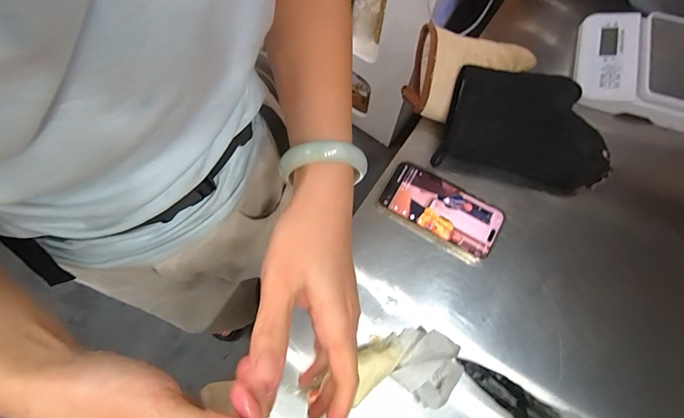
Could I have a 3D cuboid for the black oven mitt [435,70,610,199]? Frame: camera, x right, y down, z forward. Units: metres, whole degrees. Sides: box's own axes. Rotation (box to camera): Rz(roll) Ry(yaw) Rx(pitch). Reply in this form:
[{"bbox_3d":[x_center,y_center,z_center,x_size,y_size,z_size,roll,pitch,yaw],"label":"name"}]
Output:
[{"bbox_3d":[0.249,-0.111,0.510,0.214,0.026,0.149,12,90,-3],"label":"black oven mitt"}]

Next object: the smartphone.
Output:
[{"bbox_3d":[0.130,0.002,0.502,0.155,0.010,0.079,32,76,7],"label":"smartphone"}]

